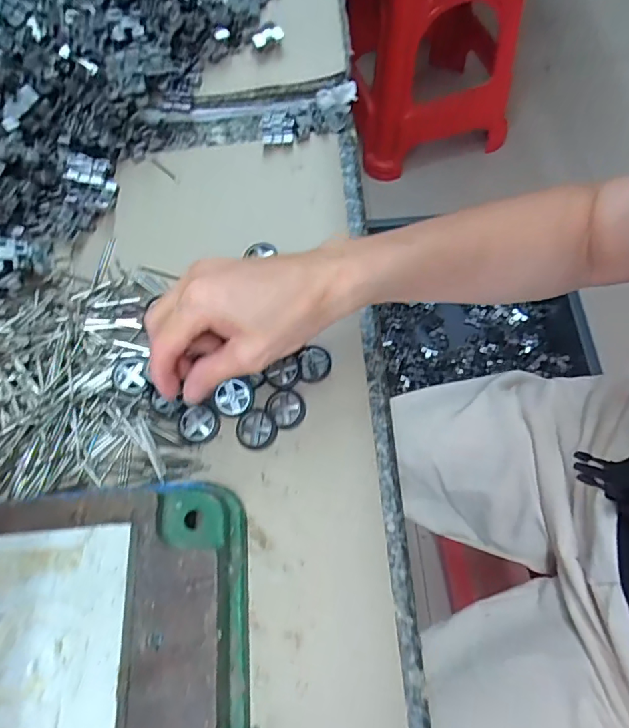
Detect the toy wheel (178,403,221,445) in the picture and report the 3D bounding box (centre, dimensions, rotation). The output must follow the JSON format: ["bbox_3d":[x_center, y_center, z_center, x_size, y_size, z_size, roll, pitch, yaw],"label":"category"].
[{"bbox_3d":[-0.078,0.040,0.339,0.027,0.006,0.025,-1,65,3],"label":"toy wheel"}]

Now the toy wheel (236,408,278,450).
[{"bbox_3d":[-0.040,0.044,0.335,0.025,0.005,0.027,-1,65,3],"label":"toy wheel"}]

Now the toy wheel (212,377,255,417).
[{"bbox_3d":[-0.056,0.023,0.343,0.026,0.005,0.026,0,91,-1],"label":"toy wheel"}]

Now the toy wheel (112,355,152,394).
[{"bbox_3d":[-0.128,0.007,0.349,0.024,0.005,0.027,-13,65,-3],"label":"toy wheel"}]

